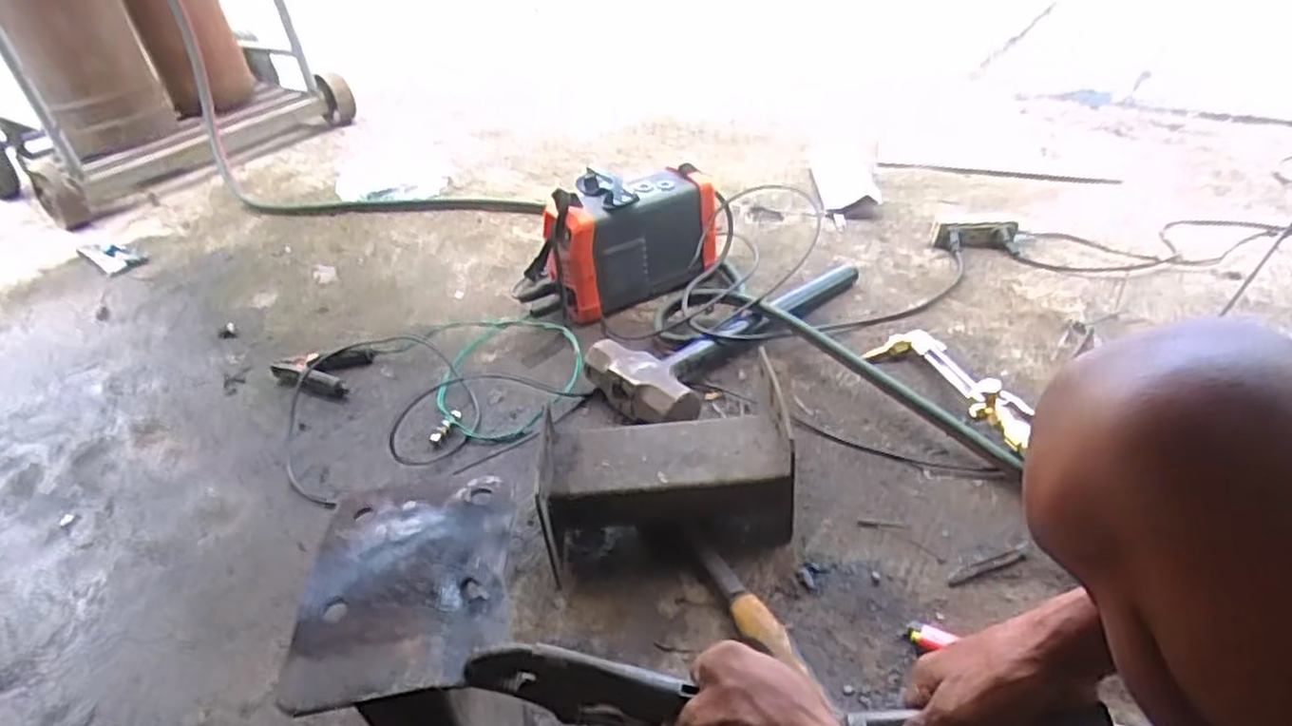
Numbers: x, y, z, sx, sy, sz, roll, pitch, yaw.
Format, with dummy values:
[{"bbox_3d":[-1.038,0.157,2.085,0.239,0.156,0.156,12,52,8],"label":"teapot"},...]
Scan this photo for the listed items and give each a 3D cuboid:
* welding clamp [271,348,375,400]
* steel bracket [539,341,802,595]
[{"bbox_3d":[-0.472,0.005,1.074,0.140,0.030,0.089,6,39,15],"label":"welding clamp"},{"bbox_3d":[0.020,0.115,0.765,0.242,0.107,0.154,-6,37,0],"label":"steel bracket"}]

